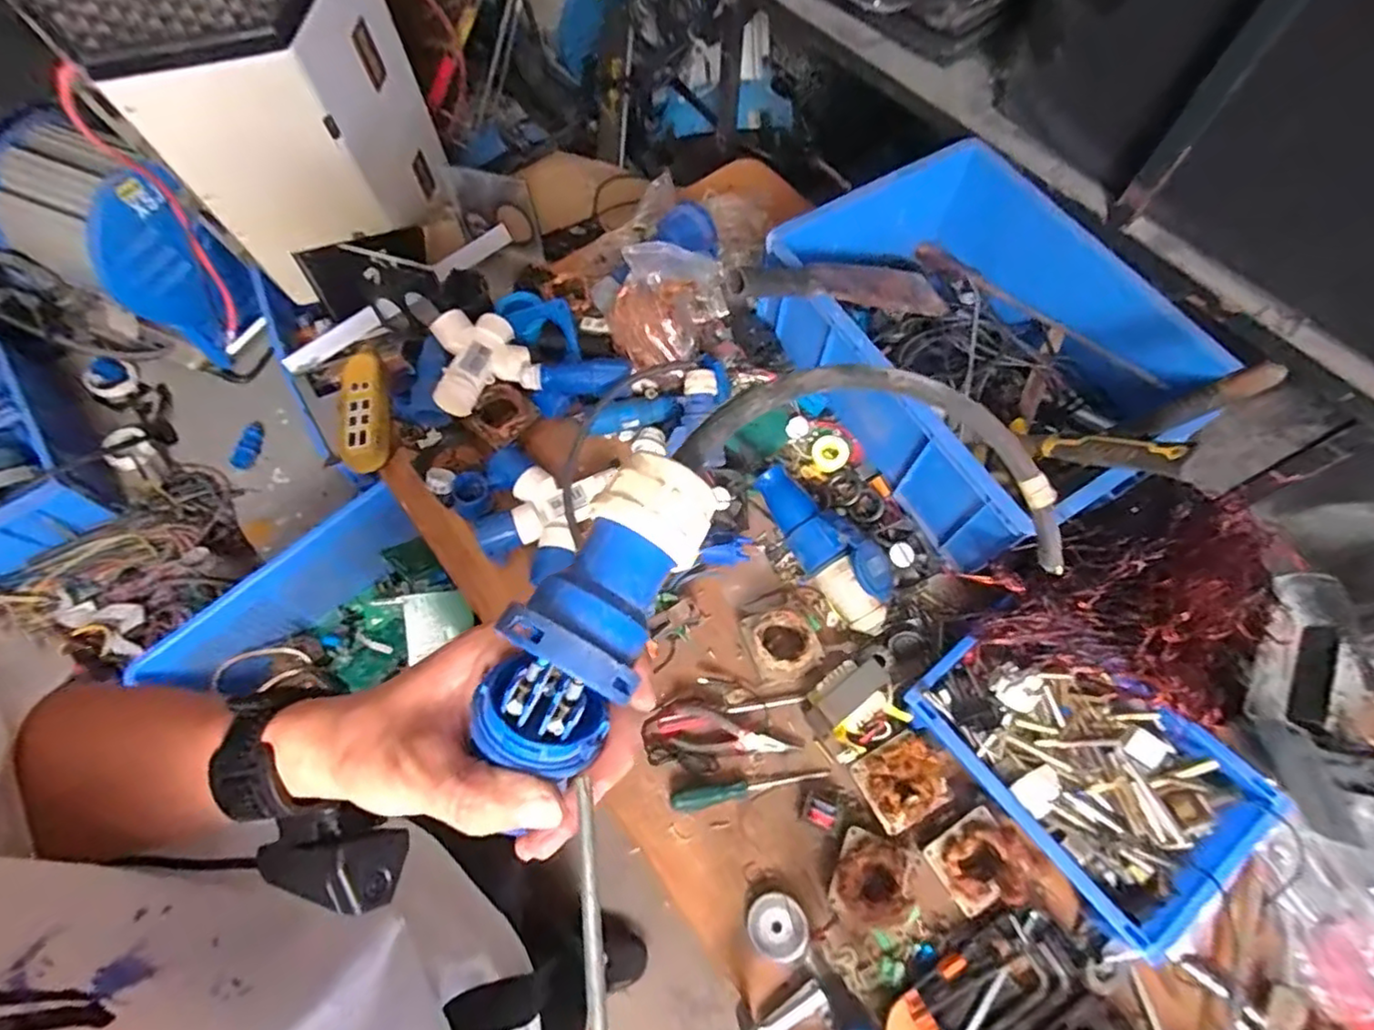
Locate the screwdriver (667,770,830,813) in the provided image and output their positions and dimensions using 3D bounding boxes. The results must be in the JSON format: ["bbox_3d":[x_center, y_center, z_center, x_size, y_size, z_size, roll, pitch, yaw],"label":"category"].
[{"bbox_3d":[0.072,0.305,0.732,0.178,0.017,0.021,-10,67,-5],"label":"screwdriver"}]

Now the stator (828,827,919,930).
[{"bbox_3d":[0.194,0.382,0.683,0.080,0.040,0.086,21,68,8],"label":"stator"}]

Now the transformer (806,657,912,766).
[{"bbox_3d":[0.187,0.217,0.738,0.097,0.067,0.090,-29,70,-13],"label":"transformer"}]

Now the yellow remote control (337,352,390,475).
[{"bbox_3d":[-0.444,-0.149,0.909,0.068,0.037,0.178,-6,67,-4],"label":"yellow remote control"}]

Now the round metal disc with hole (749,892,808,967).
[{"bbox_3d":[0.095,0.429,0.679,0.058,0.024,0.062,0,67,-1],"label":"round metal disc with hole"}]

